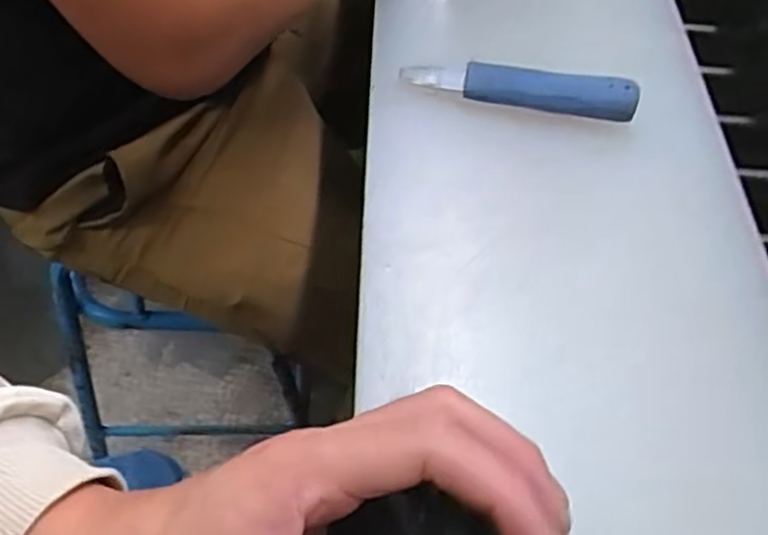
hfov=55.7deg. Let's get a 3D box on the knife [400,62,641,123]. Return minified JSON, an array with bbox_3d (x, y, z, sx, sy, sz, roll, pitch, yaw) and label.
[{"bbox_3d":[0.092,-0.123,0.492,0.154,0.020,0.026,11,53,3],"label":"knife"}]

